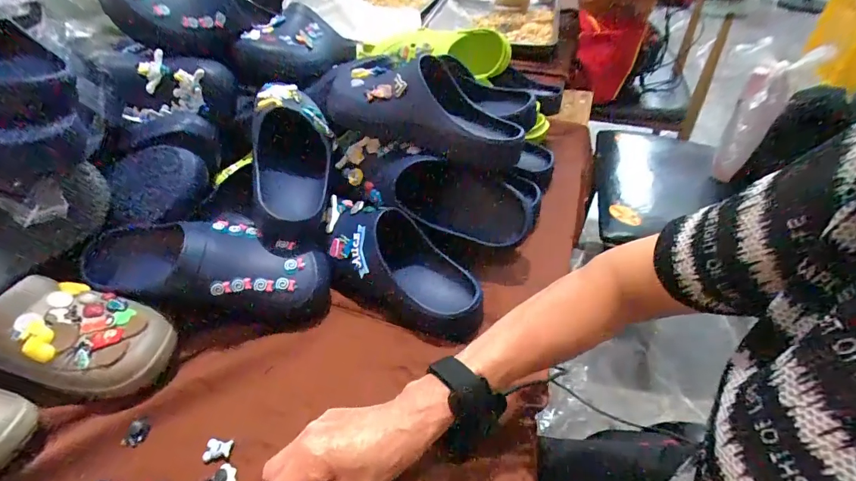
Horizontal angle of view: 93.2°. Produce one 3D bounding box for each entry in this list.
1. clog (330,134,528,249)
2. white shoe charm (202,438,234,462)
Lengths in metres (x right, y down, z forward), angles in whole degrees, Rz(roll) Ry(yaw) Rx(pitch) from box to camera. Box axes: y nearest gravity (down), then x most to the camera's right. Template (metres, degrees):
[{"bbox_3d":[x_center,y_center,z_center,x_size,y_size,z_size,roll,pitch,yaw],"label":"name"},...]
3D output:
[{"bbox_3d":[-0.005,-0.068,0.551,0.276,0.106,0.081,11,44,15],"label":"clog"},{"bbox_3d":[-0.203,0.202,0.392,0.026,0.005,0.018,-1,43,2],"label":"white shoe charm"}]

